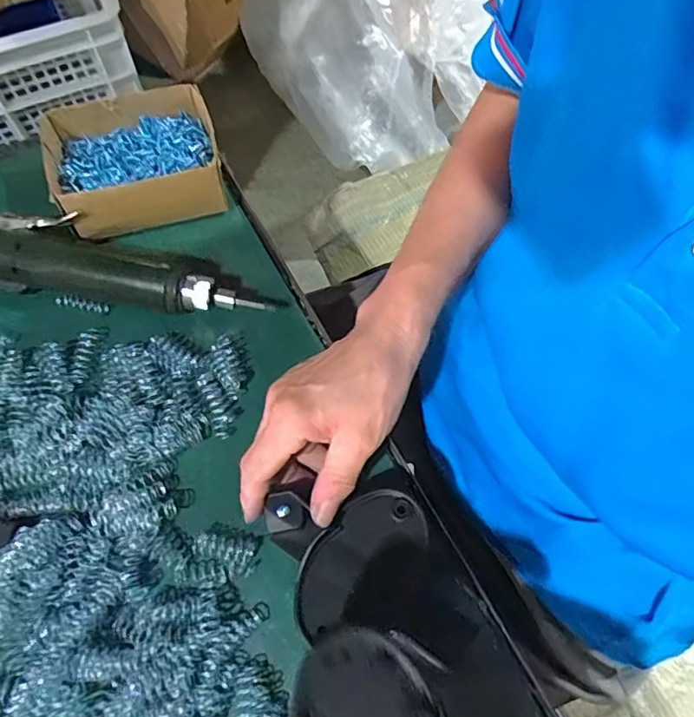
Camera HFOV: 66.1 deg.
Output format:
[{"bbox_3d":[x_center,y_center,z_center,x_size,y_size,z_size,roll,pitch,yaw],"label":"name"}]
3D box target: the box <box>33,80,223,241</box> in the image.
[{"bbox_3d":[-0.173,-0.160,0.439,0.132,0.053,0.105,-21,68,-12],"label":"box"}]

